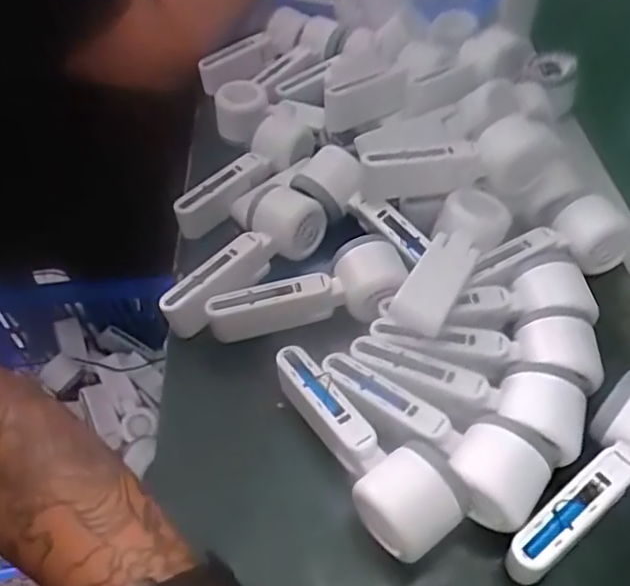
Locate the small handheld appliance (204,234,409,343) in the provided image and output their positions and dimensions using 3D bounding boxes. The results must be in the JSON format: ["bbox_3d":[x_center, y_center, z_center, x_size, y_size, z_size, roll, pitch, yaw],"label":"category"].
[{"bbox_3d":[-0.006,0.001,0.474,0.162,0.045,0.061,-18,51,2],"label":"small handheld appliance"}]

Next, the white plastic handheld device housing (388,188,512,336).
[{"bbox_3d":[0.108,-0.024,0.457,0.050,0.033,0.143,21,54,18],"label":"white plastic handheld device housing"}]

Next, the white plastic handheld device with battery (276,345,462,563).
[{"bbox_3d":[0.032,0.100,0.404,0.057,0.055,0.159,-25,54,-18],"label":"white plastic handheld device with battery"}]

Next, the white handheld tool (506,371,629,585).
[{"bbox_3d":[0.181,0.124,0.377,0.147,0.061,0.052,-37,58,-25],"label":"white handheld tool"}]

